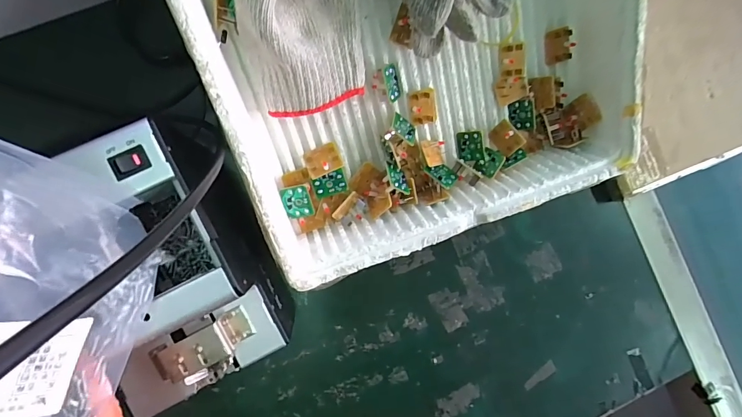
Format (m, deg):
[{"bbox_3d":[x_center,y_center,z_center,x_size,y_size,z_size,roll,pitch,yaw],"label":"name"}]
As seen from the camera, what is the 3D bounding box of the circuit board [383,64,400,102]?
[{"bbox_3d":[0.017,-0.105,0.344,0.020,0.007,0.029,-39,127,-43],"label":"circuit board"}]

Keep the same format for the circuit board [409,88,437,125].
[{"bbox_3d":[0.047,-0.088,0.359,0.025,0.008,0.030,-15,114,-13],"label":"circuit board"}]

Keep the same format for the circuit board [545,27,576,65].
[{"bbox_3d":[0.169,-0.146,0.369,0.023,0.006,0.028,-8,115,15],"label":"circuit board"}]

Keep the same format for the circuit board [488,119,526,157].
[{"bbox_3d":[0.127,-0.065,0.383,0.029,0.004,0.023,51,129,16],"label":"circuit board"}]

